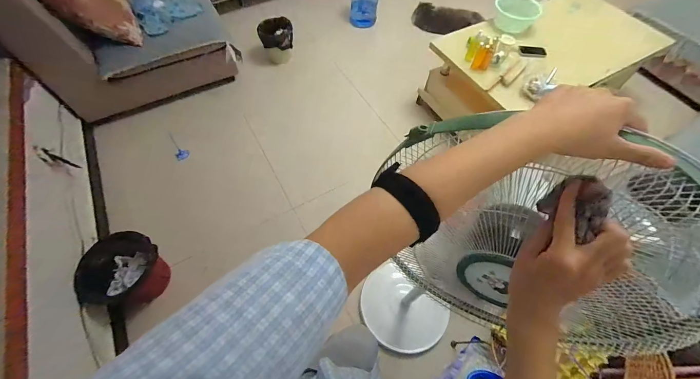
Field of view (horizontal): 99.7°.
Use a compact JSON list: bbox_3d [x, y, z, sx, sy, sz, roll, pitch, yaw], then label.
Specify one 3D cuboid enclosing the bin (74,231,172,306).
[{"bbox_3d":[-1.007,0.369,1.354,0.265,0.248,0.302,5,60,2],"label":"bin"}]

